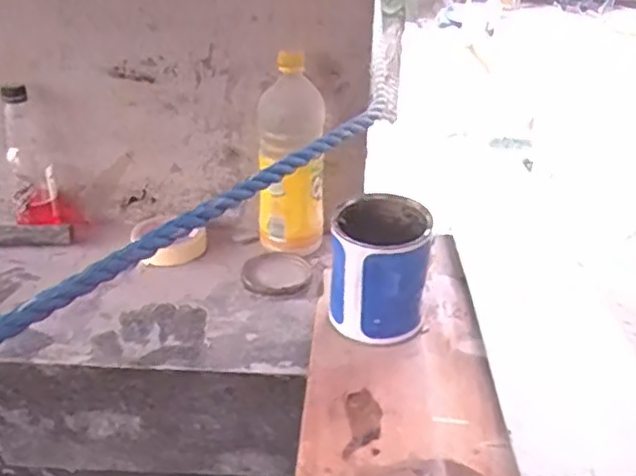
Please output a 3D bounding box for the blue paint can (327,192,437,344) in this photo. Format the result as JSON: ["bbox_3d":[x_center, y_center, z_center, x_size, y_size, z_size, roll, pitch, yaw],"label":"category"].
[{"bbox_3d":[0.065,0.037,0.668,0.096,0.126,0.103,5,28,7],"label":"blue paint can"}]

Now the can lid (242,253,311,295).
[{"bbox_3d":[-0.050,0.042,0.798,0.082,0.010,0.088,2,28,-1],"label":"can lid"}]

